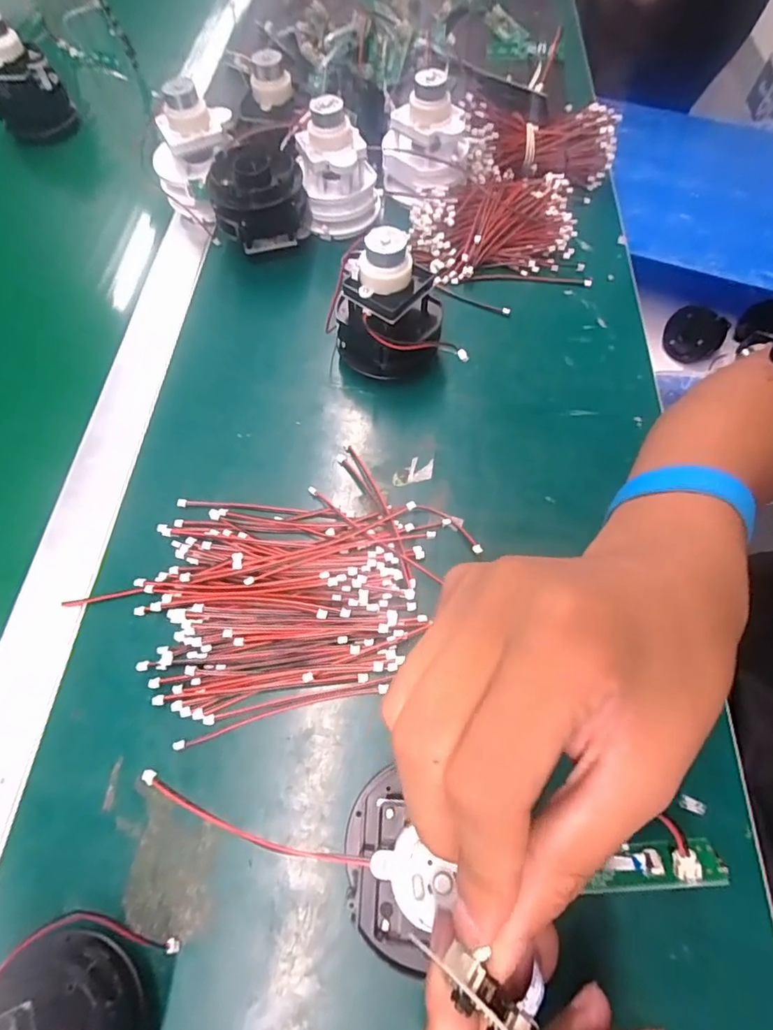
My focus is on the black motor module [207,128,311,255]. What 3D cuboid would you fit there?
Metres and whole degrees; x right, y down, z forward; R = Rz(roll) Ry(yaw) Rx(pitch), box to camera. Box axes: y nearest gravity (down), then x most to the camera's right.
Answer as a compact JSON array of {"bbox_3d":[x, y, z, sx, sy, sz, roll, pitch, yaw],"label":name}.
[{"bbox_3d":[-0.099,-0.250,0.396,0.069,0.067,0.085,-13,63,-6],"label":"black motor module"}]

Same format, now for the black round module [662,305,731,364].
[{"bbox_3d":[0.427,-0.250,0.694,0.073,0.072,0.025,20,26,16],"label":"black round module"}]

